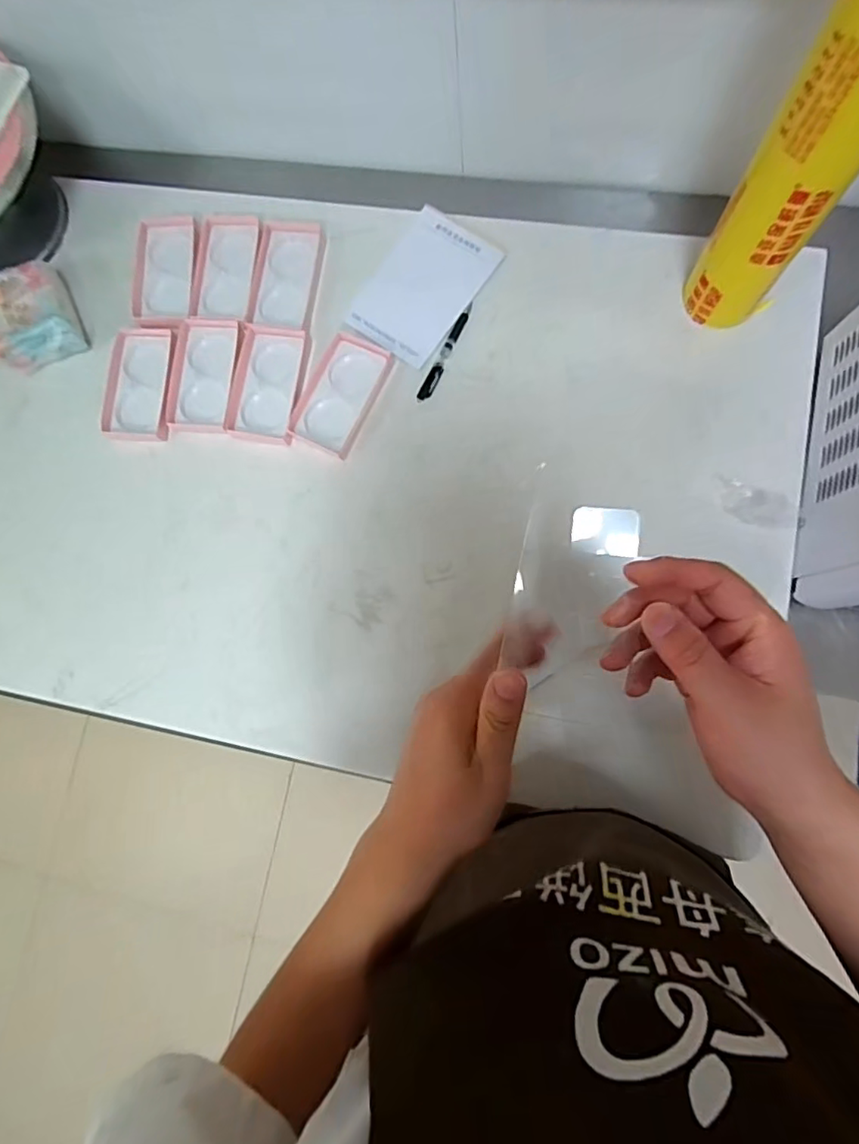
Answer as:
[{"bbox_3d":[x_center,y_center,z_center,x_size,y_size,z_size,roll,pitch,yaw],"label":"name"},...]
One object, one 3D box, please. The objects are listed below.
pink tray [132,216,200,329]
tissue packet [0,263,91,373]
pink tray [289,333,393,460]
[{"bbox_3d":[-0.357,-0.403,0.749,0.086,0.012,0.162,2,84,7],"label":"pink tray"},{"bbox_3d":[-0.536,-0.341,0.750,0.103,0.061,0.129,-24,82,4],"label":"tissue packet"},{"bbox_3d":[-0.111,-0.223,0.703,0.078,0.015,0.147,25,87,9],"label":"pink tray"}]

